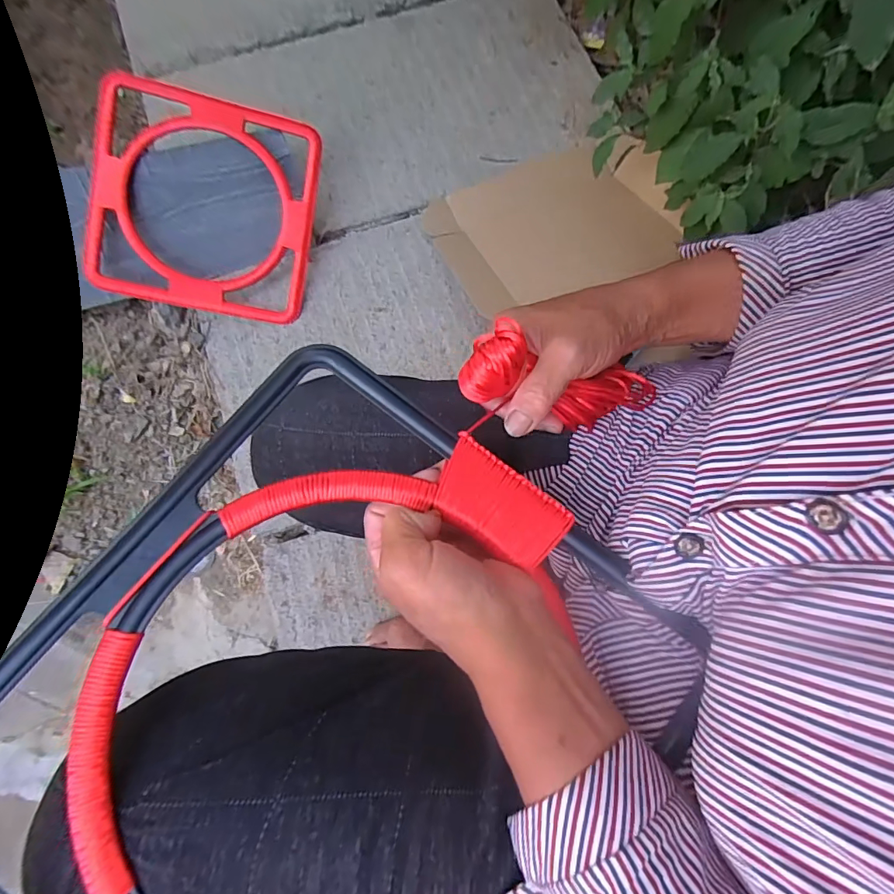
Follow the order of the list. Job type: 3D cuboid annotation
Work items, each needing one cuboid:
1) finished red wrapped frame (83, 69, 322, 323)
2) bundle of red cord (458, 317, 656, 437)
[{"bbox_3d":[-0.396,-0.395,0.764,0.334,0.028,0.328,9,97,-13],"label":"finished red wrapped frame"},{"bbox_3d":[0.080,-0.037,0.309,0.147,0.046,0.056,7,77,-28],"label":"bundle of red cord"}]

